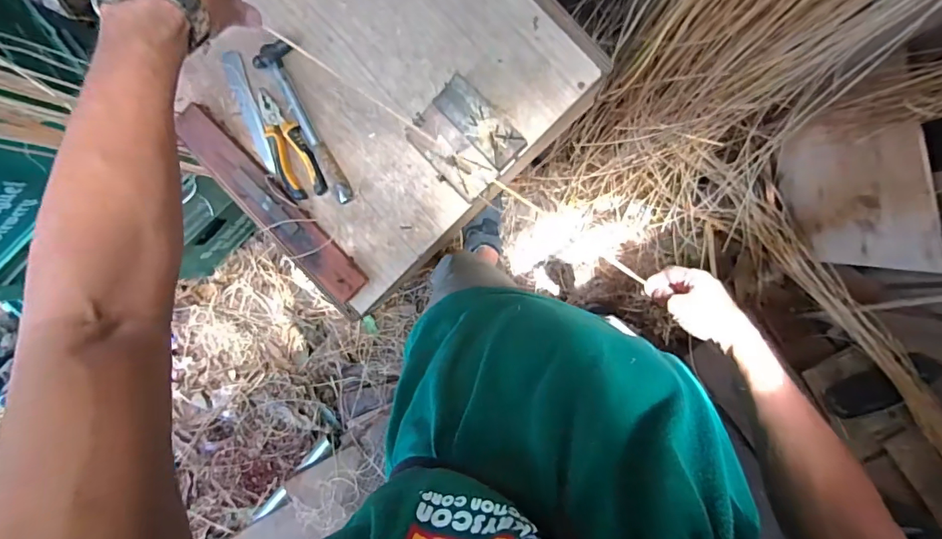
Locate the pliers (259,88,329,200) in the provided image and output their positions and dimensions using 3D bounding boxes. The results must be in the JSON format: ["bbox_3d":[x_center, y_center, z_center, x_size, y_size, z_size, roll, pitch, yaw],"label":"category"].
[{"bbox_3d":[-0.256,-0.172,0.631,0.057,0.013,0.157,-26,94,9],"label":"pliers"}]

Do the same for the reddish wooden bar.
[{"bbox_3d":[-0.279,-0.090,0.632,0.053,0.034,0.337,-44,91,10],"label":"reddish wooden bar"}]

